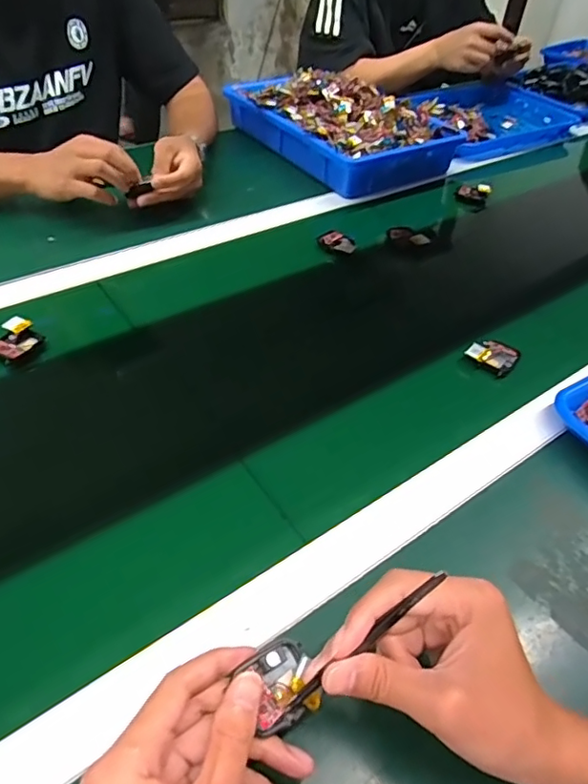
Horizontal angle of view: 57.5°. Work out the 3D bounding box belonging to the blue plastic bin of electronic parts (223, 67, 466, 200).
[{"bbox_3d":[0.073,-0.455,0.902,0.240,0.084,0.343,-25,51,-27],"label":"blue plastic bin of electronic parts"}]

